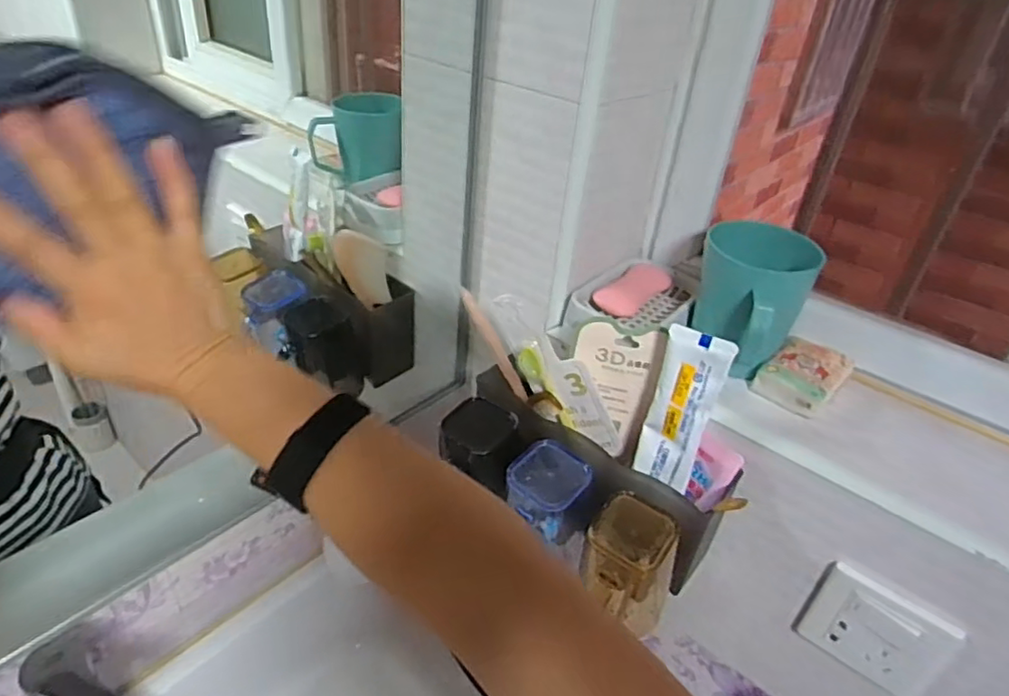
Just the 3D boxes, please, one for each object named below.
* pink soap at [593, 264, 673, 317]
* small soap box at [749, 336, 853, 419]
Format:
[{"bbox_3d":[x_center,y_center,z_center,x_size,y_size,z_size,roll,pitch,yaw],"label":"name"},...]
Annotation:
[{"bbox_3d":[0.118,-0.055,0.574,0.037,0.017,0.089,28,40,29],"label":"pink soap"},{"bbox_3d":[0.248,0.021,0.518,0.052,0.028,0.079,31,41,32],"label":"small soap box"}]

